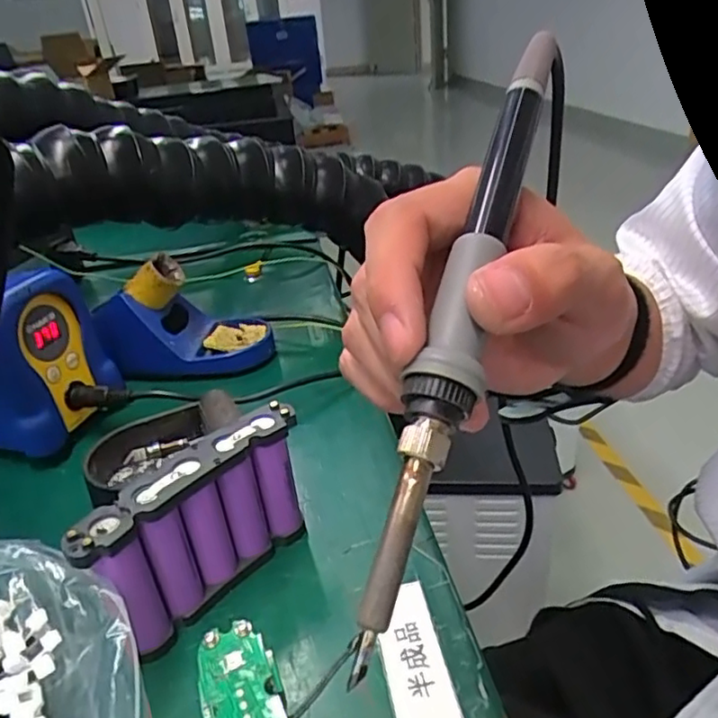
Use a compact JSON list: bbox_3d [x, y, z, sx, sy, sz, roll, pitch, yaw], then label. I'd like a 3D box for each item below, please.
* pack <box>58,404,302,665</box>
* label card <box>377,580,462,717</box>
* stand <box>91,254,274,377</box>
[{"bbox_3d":[-0.074,0.083,0.299,0.022,0.080,0.111,18,37,38],"label":"pack"},{"bbox_3d":[0.023,0.130,0.269,0.026,0.004,0.078,-10,28,-5],"label":"label card"},{"bbox_3d":[-0.143,-0.033,0.509,0.134,0.090,0.078,-8,31,-5],"label":"stand"}]

